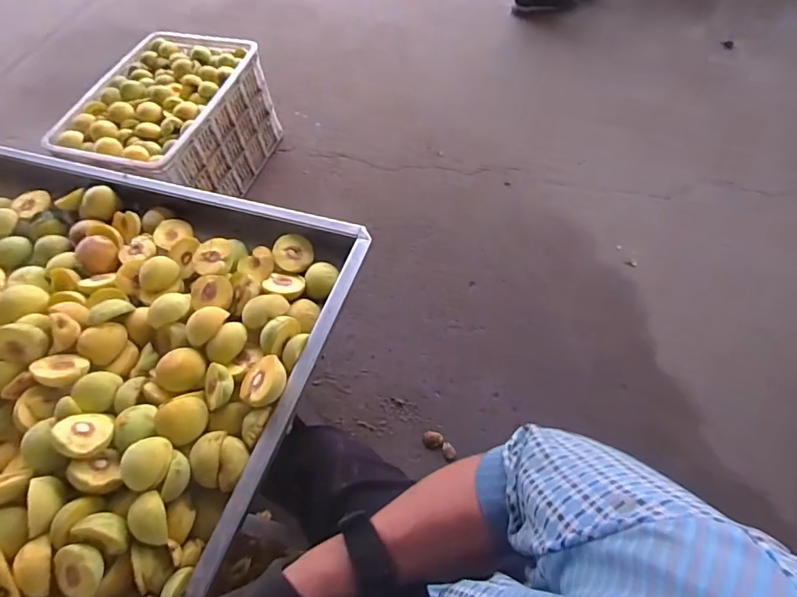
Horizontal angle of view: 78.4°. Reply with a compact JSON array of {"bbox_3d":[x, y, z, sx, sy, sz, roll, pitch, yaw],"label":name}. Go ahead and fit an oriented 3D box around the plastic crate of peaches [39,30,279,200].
[{"bbox_3d":[-0.632,-0.469,1.418,0.371,0.299,0.566,12,59,13],"label":"plastic crate of peaches"}]

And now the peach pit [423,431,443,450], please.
[{"bbox_3d":[0.073,0.299,1.033,0.042,0.019,0.033,14,58,12],"label":"peach pit"}]

